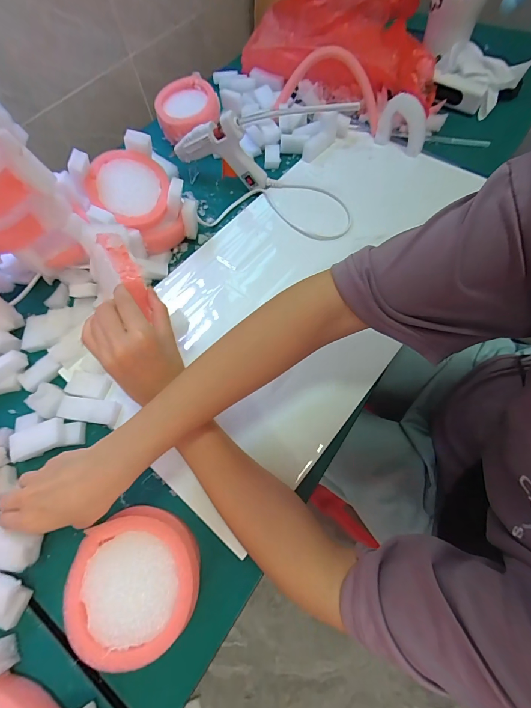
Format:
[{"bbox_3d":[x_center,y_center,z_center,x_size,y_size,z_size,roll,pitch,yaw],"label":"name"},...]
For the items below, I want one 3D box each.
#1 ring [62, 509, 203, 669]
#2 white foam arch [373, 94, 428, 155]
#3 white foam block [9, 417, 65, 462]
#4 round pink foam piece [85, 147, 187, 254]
[{"bbox_3d":[-0.108,0.189,0.282,0.100,0.043,0.100,-2,63,4],"label":"ring"},{"bbox_3d":[0.214,-0.351,0.511,0.071,0.064,0.034,34,71,19],"label":"white foam arch"},{"bbox_3d":[-0.238,0.088,0.349,0.052,0.008,0.031,-20,64,-6],"label":"white foam block"},{"bbox_3d":[-0.168,-0.196,0.451,0.104,0.098,0.093,-29,65,-10],"label":"round pink foam piece"}]

